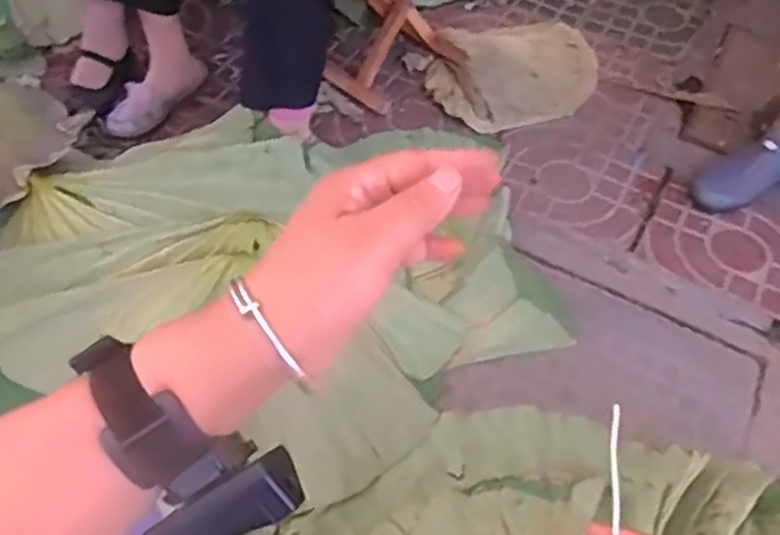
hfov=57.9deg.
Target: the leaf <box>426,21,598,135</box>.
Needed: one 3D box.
[{"bbox_3d":[0.255,-0.396,1.419,0.376,0.024,0.302,-12,53,-13],"label":"leaf"}]

